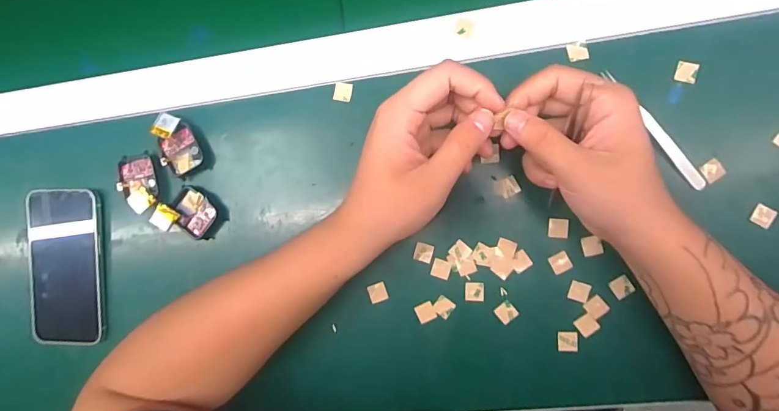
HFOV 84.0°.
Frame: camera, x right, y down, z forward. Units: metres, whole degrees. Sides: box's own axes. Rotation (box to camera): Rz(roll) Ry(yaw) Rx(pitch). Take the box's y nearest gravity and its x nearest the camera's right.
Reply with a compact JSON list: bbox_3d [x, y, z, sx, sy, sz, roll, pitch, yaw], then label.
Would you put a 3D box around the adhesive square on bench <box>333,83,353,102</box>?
[{"bbox_3d":[-0.041,-0.099,0.375,0.015,0.004,0.016,12,95,7],"label":"adhesive square on bench"}]

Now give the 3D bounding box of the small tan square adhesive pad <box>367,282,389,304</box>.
[{"bbox_3d":[-0.010,0.077,0.378,0.016,0.004,0.017,-19,90,8],"label":"small tan square adhesive pad"}]

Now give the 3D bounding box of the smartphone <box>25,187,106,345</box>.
[{"bbox_3d":[-0.308,0.059,0.411,0.072,0.010,0.147,-1,95,6],"label":"smartphone"}]

